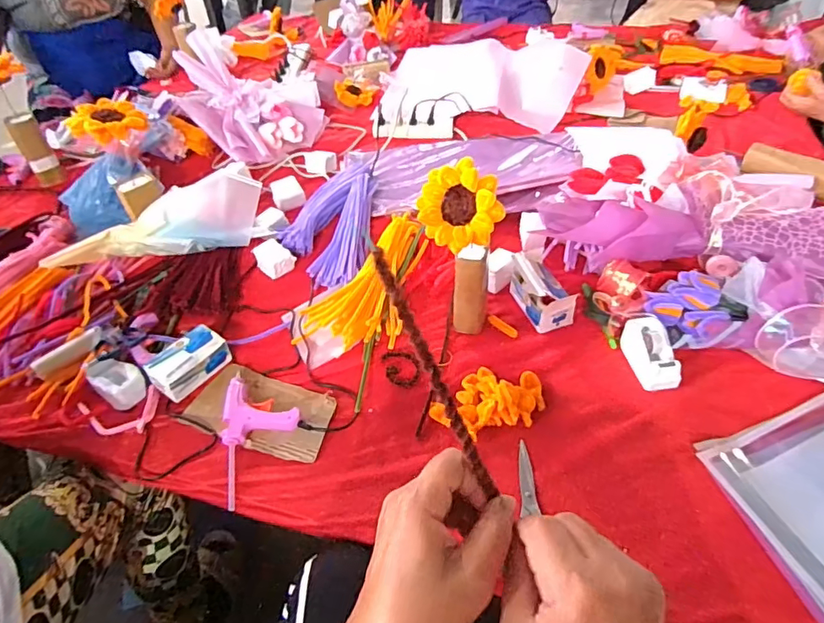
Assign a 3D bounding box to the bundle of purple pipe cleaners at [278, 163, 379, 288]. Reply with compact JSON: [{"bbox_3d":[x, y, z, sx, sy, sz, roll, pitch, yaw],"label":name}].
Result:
[{"bbox_3d":[-0.157,-0.185,0.994,0.154,0.037,0.360,-2,45,3],"label":"bundle of purple pipe cleaners"}]

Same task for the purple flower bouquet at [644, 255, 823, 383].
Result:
[{"bbox_3d":[0.524,0.015,0.706,0.367,0.103,0.135,7,46,12],"label":"purple flower bouquet"}]

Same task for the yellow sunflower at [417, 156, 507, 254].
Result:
[{"bbox_3d":[0.059,-0.131,0.645,0.104,0.103,0.021,-13,4,30],"label":"yellow sunflower"}]

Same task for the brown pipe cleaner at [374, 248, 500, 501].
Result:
[{"bbox_3d":[0.014,0.039,0.301,0.008,0.161,0.005,-28,8,-22],"label":"brown pipe cleaner"}]

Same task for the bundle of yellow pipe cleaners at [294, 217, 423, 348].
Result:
[{"bbox_3d":[-0.082,-0.064,0.870,0.169,0.044,0.302,4,46,9],"label":"bundle of yellow pipe cleaners"}]

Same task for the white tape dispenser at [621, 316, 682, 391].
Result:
[{"bbox_3d":[0.340,0.058,0.732,0.055,0.039,0.107,-6,45,-2],"label":"white tape dispenser"}]

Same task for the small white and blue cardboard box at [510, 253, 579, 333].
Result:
[{"bbox_3d":[0.202,-0.039,0.807,0.066,0.074,0.116,-18,46,-13],"label":"small white and blue cardboard box"}]

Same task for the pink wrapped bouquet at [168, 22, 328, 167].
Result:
[{"bbox_3d":[-0.393,-0.531,1.239,0.328,0.184,0.351,-15,46,-10],"label":"pink wrapped bouquet"}]

